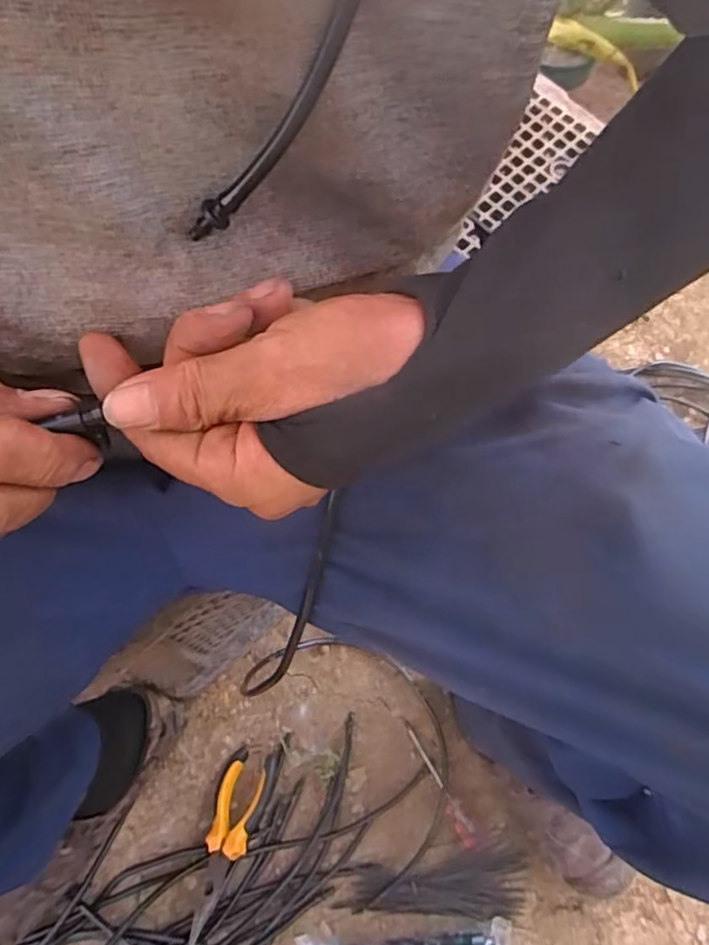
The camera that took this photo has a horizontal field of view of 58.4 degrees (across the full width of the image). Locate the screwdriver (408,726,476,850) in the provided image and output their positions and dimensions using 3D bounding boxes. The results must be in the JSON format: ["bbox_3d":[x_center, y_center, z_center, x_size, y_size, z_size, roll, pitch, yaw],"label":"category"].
[{"bbox_3d":[0.087,0.317,0.644,0.016,0.010,0.124,-25,56,-11],"label":"screwdriver"}]

